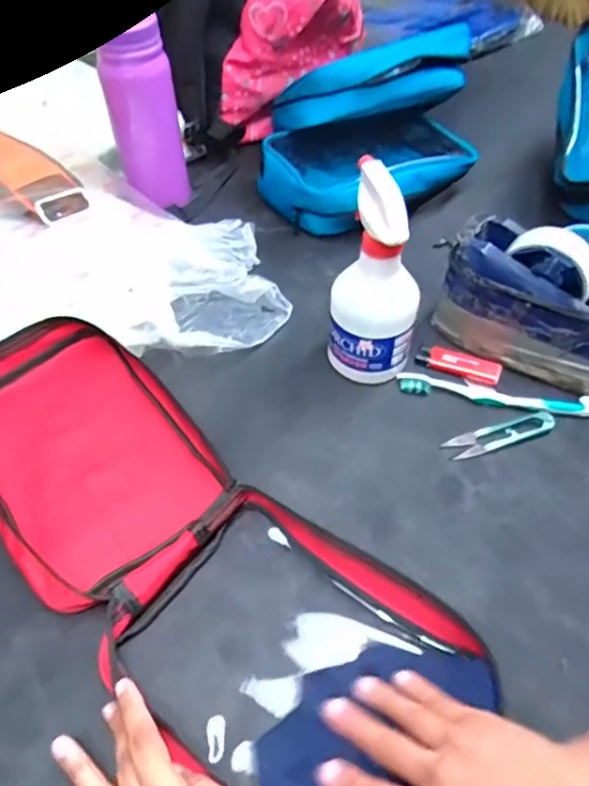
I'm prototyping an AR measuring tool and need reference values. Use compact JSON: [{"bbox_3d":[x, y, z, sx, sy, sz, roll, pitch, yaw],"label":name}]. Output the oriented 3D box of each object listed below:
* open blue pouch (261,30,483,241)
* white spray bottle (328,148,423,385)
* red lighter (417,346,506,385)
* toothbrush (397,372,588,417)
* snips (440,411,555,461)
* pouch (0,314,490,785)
[{"bbox_3d":[0.095,-0.316,0.699,0.267,0.130,0.219,-6,53,-4],"label":"open blue pouch"},{"bbox_3d":[0.073,-0.096,0.497,0.077,0.179,0.082,7,53,6],"label":"white spray bottle"},{"bbox_3d":[0.160,-0.030,0.552,0.079,0.009,0.024,17,54,13],"label":"red lighter"},{"bbox_3d":[0.199,0.002,0.530,0.199,0.011,0.026,9,53,7],"label":"toothbrush"},{"bbox_3d":[0.184,0.037,0.506,0.101,0.006,0.023,-14,54,-10],"label":"snips"},{"bbox_3d":[-0.094,0.108,0.435,0.488,0.040,0.175,37,61,23],"label":"pouch"}]

